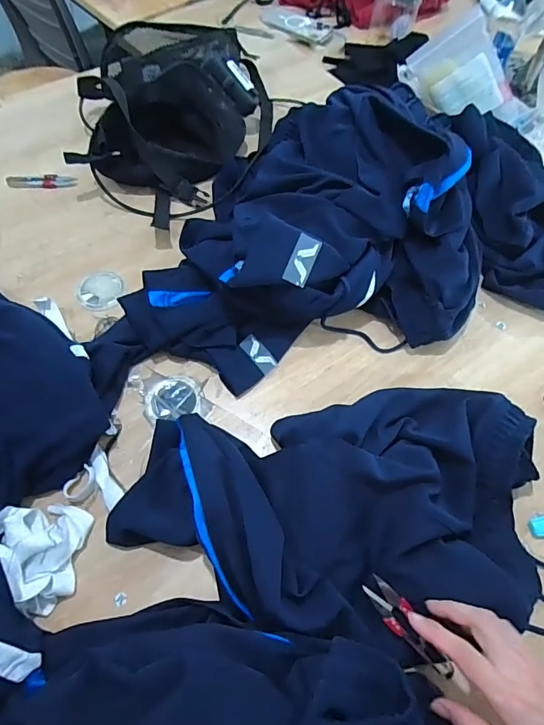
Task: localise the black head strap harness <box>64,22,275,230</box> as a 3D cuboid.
[{"bbox_3d":[-0.163,-0.424,0.724,0.291,0.107,0.402,28,64,12],"label":"black head strap harness"}]

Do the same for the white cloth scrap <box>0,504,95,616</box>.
[{"bbox_3d":[-0.223,0.181,0.417,0.072,0.046,0.093,6,61,1],"label":"white cloth scrap"}]

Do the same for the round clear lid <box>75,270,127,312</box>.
[{"bbox_3d":[-0.231,-0.097,0.592,0.058,0.011,0.059,1,62,-2],"label":"round clear lid"}]

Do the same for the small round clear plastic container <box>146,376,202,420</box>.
[{"bbox_3d":[-0.116,0.042,0.522,0.064,0.008,0.059,1,62,-2],"label":"small round clear plastic container"}]

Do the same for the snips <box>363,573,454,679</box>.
[{"bbox_3d":[0.123,0.241,0.400,0.027,0.010,0.100,-37,81,-21],"label":"snips"}]

